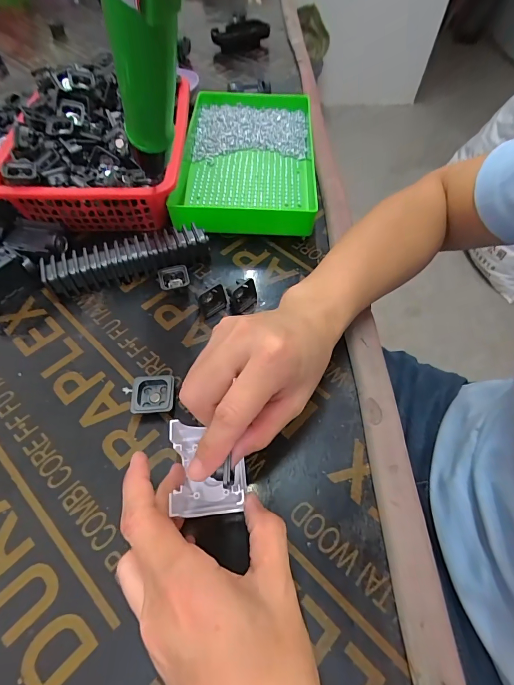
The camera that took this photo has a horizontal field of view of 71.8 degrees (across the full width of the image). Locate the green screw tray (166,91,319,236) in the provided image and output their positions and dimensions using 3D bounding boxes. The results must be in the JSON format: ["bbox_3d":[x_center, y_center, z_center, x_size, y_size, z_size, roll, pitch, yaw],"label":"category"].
[{"bbox_3d":[-0.007,-0.217,0.415,0.157,0.038,0.262,3,58,0],"label":"green screw tray"}]

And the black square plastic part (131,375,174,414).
[{"bbox_3d":[-0.078,0.042,0.271,0.030,0.014,0.029,-4,58,-4],"label":"black square plastic part"}]

